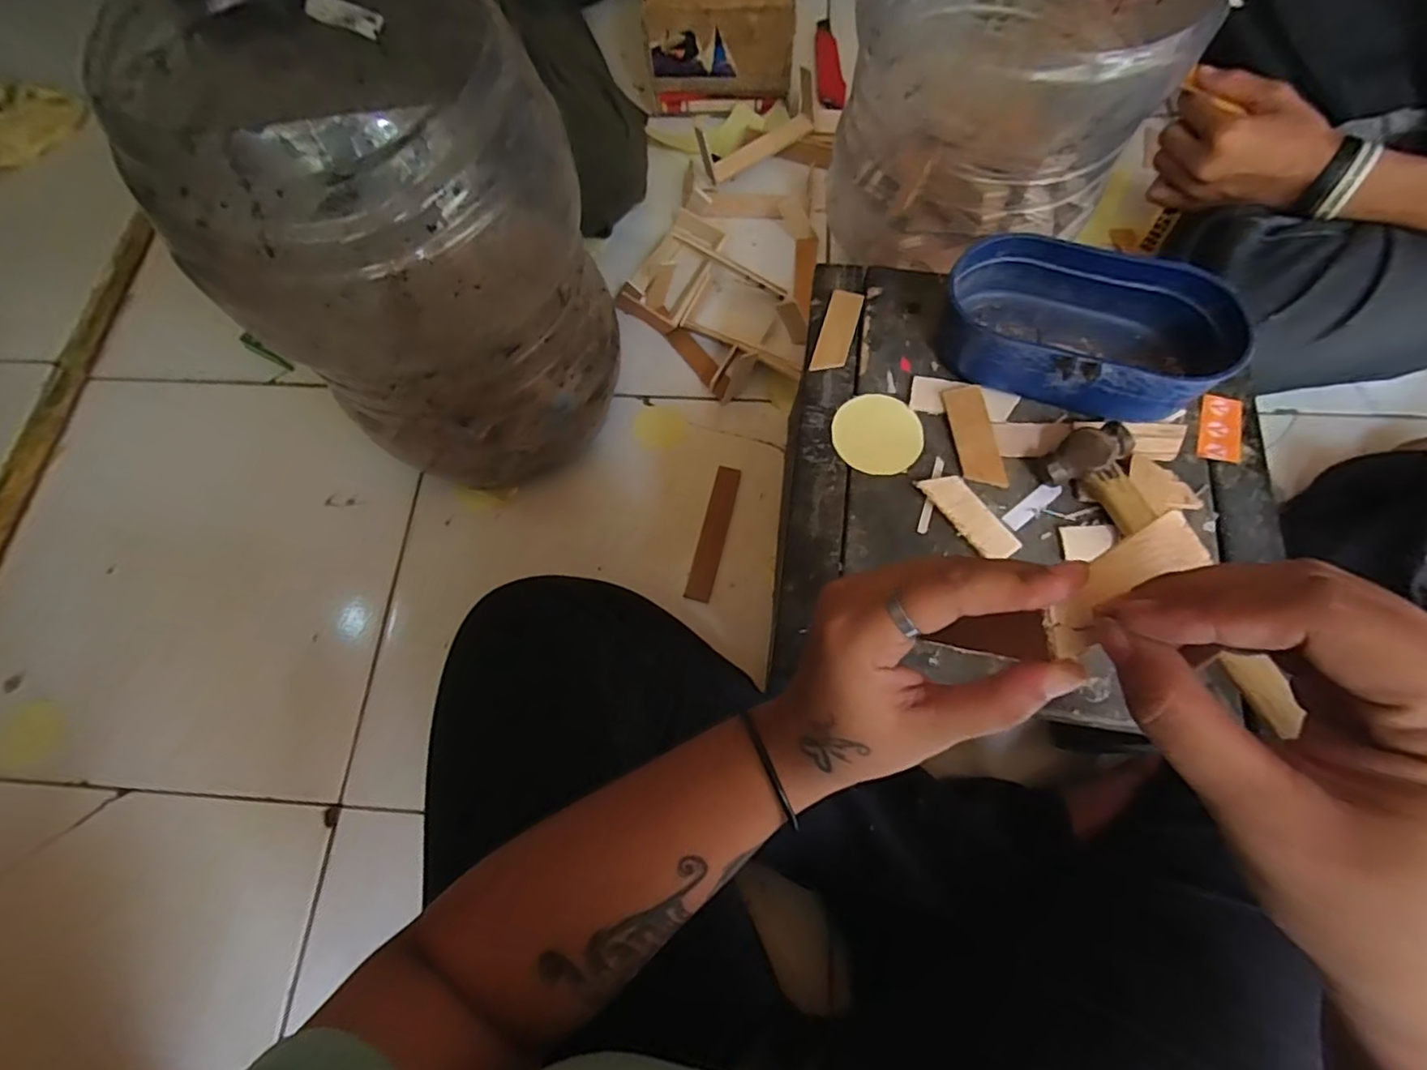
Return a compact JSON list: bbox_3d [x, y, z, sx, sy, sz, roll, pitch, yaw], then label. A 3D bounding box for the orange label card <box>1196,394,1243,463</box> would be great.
[{"bbox_3d":[0.302,-0.063,0.358,0.023,0.004,0.045,15,71,16],"label":"orange label card"}]

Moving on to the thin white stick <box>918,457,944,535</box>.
[{"bbox_3d":[0.128,-0.023,0.351,0.006,0.004,0.050,18,73,9],"label":"thin white stick"}]

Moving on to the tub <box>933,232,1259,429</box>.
[{"bbox_3d":[0.217,-0.120,0.359,0.160,0.050,0.095,18,72,9],"label":"tub"}]

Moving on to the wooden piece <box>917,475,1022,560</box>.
[{"bbox_3d":[0.147,-0.012,0.343,0.024,0.005,0.060,-33,73,-9],"label":"wooden piece"}]

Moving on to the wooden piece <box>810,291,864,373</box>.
[{"bbox_3d":[0.081,-0.134,0.392,0.021,0.004,0.065,16,72,8],"label":"wooden piece"}]

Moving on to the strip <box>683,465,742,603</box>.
[{"bbox_3d":[0.000,-0.003,0.566,0.024,0.005,0.133,13,72,7],"label":"strip"}]

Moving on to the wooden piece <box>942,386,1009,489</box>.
[{"bbox_3d":[0.155,-0.059,0.357,0.023,0.006,0.064,-7,71,0],"label":"wooden piece"}]

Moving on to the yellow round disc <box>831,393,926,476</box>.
[{"bbox_3d":[0.100,-0.062,0.365,0.053,0.004,0.052,-1,71,2],"label":"yellow round disc"}]

